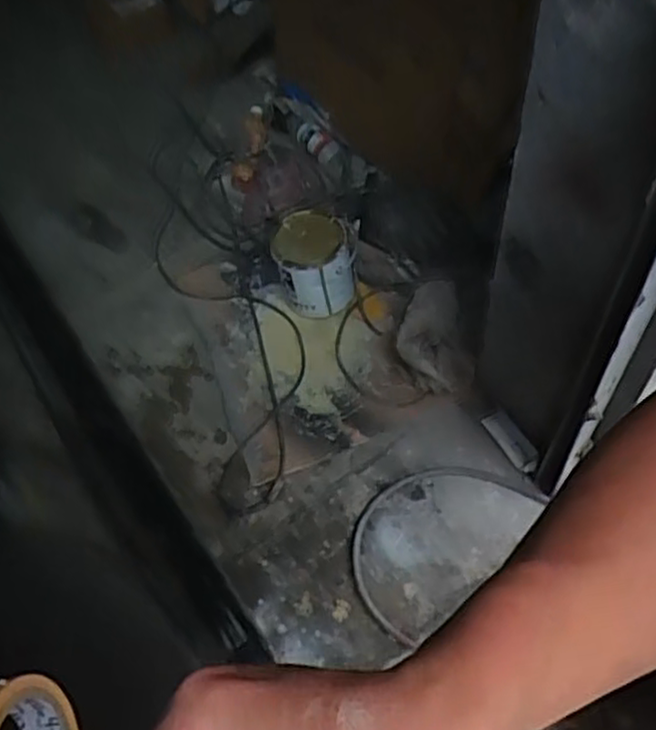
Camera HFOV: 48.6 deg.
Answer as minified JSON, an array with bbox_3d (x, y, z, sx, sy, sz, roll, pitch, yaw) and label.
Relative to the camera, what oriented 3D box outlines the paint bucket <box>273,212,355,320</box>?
[{"bbox_3d":[-0.031,-0.222,1.491,0.152,0.174,0.182,-8,58,0],"label":"paint bucket"}]

